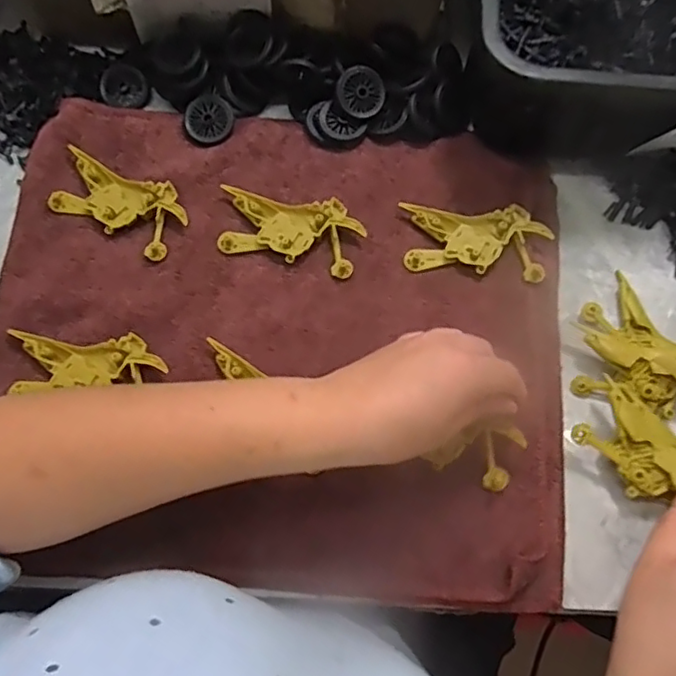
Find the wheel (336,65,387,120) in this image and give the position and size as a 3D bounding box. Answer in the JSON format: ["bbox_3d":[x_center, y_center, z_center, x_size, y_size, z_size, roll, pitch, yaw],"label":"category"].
[{"bbox_3d":[0.017,-0.186,0.455,0.037,0.008,0.037,-1,97,-10],"label":"wheel"}]

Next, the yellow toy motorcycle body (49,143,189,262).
[{"bbox_3d":[-0.159,-0.099,0.438,0.100,0.010,0.052,27,74,8],"label":"yellow toy motorcycle body"}]

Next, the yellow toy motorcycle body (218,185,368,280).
[{"bbox_3d":[-0.035,-0.078,0.435,0.101,0.011,0.051,13,72,4],"label":"yellow toy motorcycle body"}]

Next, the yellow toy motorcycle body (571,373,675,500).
[{"bbox_3d":[0.197,0.072,0.384,0.110,0.021,0.053,32,75,10],"label":"yellow toy motorcycle body"}]

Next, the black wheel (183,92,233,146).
[{"bbox_3d":[-0.099,-0.169,0.462,0.036,0.009,0.041,-15,73,-5],"label":"black wheel"}]

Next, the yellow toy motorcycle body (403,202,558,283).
[{"bbox_3d":[0.098,-0.070,0.432,0.099,0.014,0.049,7,72,2],"label":"yellow toy motorcycle body"}]

